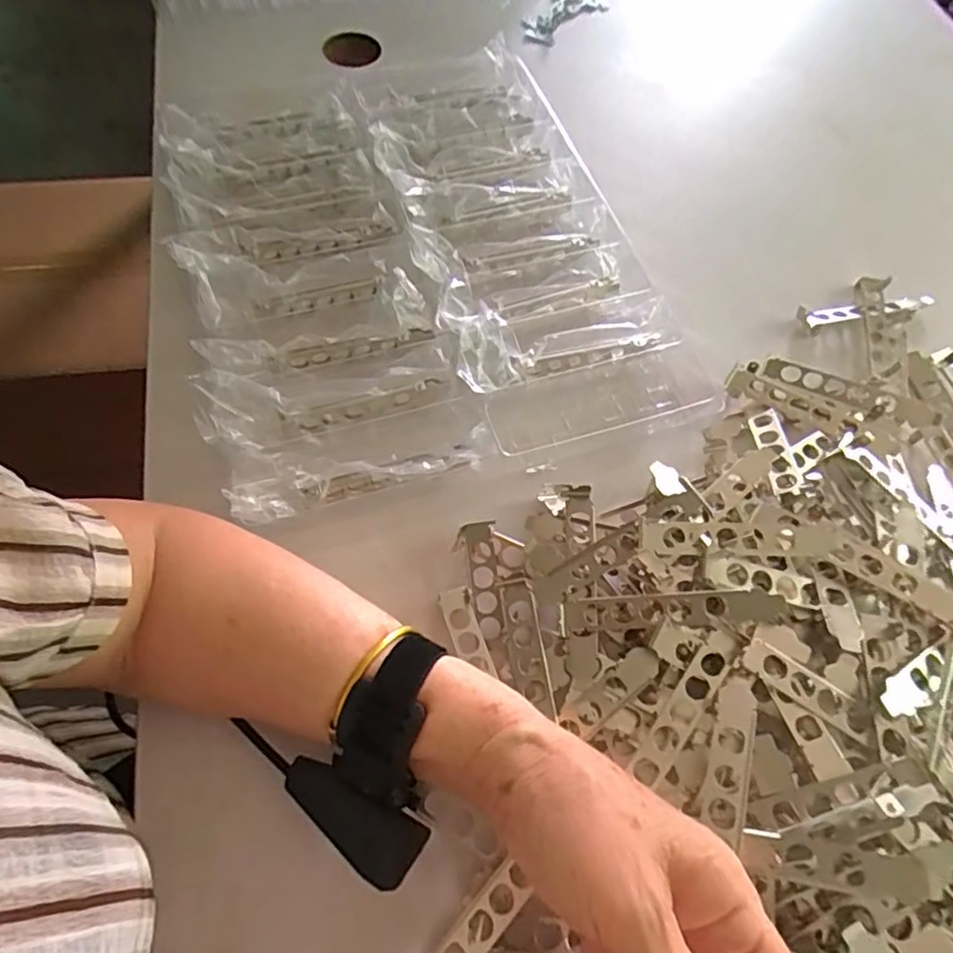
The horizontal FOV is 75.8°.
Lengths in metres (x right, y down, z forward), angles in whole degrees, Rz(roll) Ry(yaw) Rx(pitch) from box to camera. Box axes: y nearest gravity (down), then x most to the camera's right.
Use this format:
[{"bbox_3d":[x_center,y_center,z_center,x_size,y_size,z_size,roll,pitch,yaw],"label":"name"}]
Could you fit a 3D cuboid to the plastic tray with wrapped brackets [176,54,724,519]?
[{"bbox_3d":[-0.052,-0.184,0.497,0.351,0.059,0.419,-16,64,-9],"label":"plastic tray with wrapped brackets"}]

